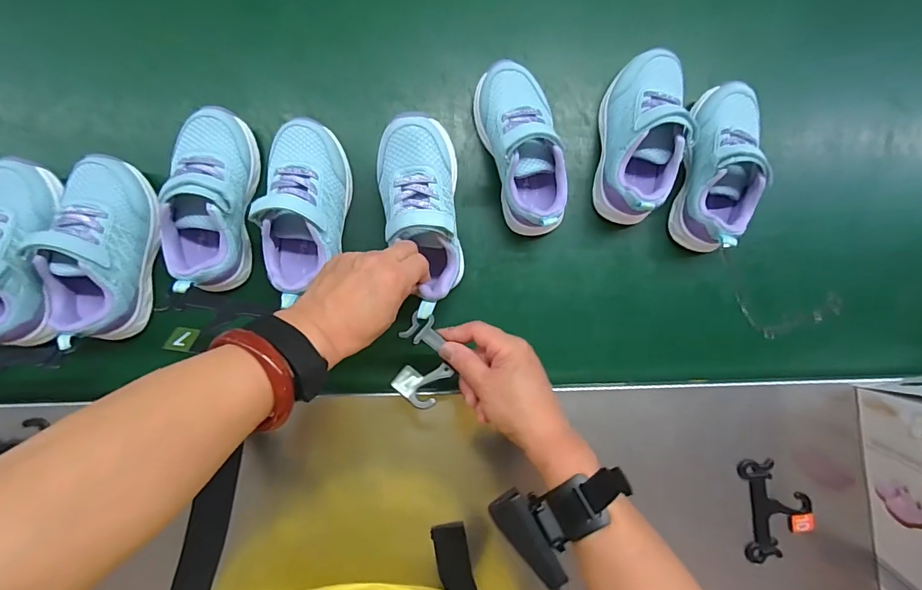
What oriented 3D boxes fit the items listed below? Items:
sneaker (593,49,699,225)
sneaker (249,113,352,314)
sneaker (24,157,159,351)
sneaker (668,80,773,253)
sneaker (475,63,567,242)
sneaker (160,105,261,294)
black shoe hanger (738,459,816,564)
[{"bbox_3d":[0.176,-0.154,0.429,0.069,0.070,0.161,8,89,-4],"label":"sneaker"},{"bbox_3d":[-0.142,-0.077,0.409,0.066,0.065,0.161,6,89,-4],"label":"sneaker"},{"bbox_3d":[-0.321,-0.039,0.398,0.072,0.072,0.163,5,89,-4],"label":"sneaker"},{"bbox_3d":[0.254,-0.125,0.434,0.062,0.074,0.160,7,89,-4],"label":"sneaker"},{"bbox_3d":[0.063,-0.140,0.422,0.080,0.073,0.161,-10,90,-4],"label":"sneaker"},{"bbox_3d":[-0.224,-0.085,0.400,0.065,0.067,0.164,3,89,-4],"label":"sneaker"},{"bbox_3d":[0.320,0.215,0.454,0.069,0.013,0.100,-5,90,-4],"label":"black shoe hanger"}]

